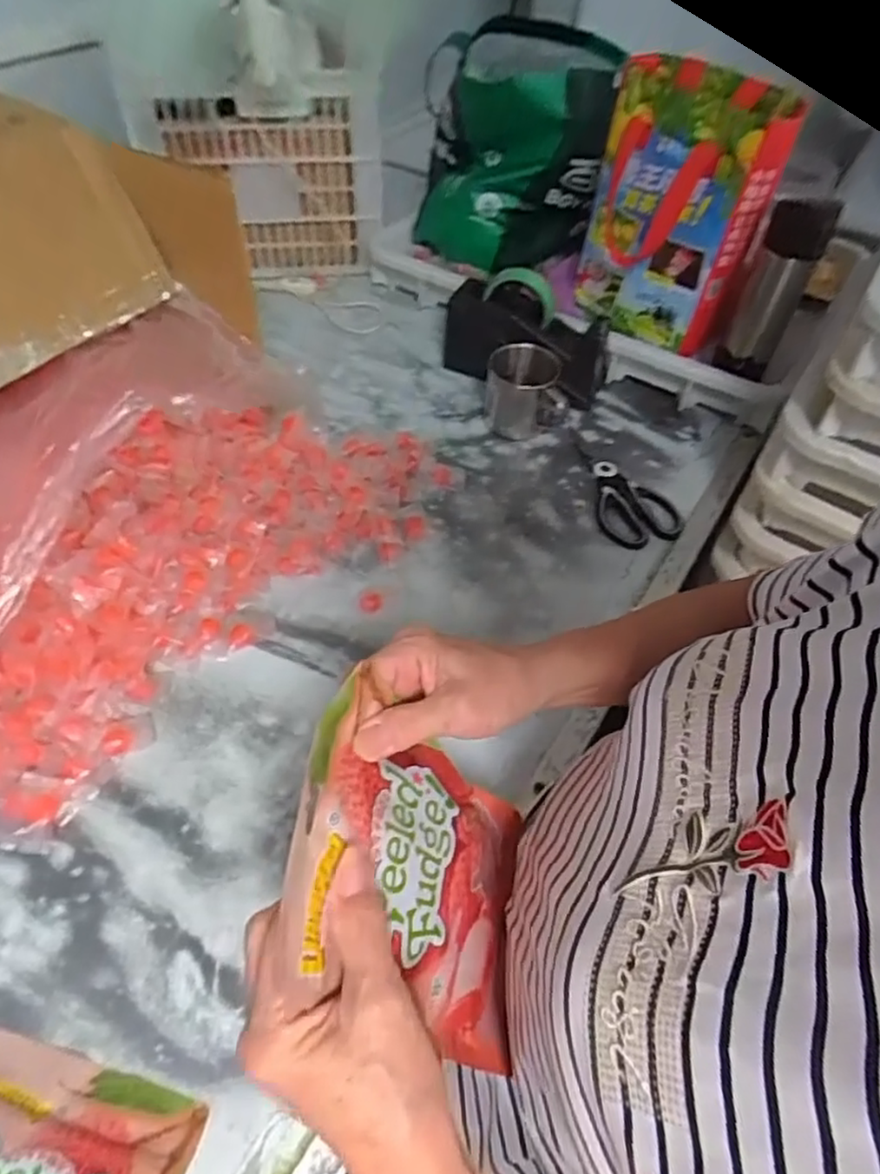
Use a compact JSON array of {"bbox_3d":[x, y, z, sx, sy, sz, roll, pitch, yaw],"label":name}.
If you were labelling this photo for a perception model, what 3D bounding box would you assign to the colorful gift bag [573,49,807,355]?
[{"bbox_3d":[0.265,-0.423,0.774,0.100,0.267,0.187,-28,56,-24],"label":"colorful gift bag"}]

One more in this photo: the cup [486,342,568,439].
[{"bbox_3d":[0.102,-0.235,0.810,0.086,0.082,0.089,1,51,-2],"label":"cup"}]

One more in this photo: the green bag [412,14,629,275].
[{"bbox_3d":[0.092,-0.577,0.914,0.248,0.283,0.158,21,52,15],"label":"green bag"}]

